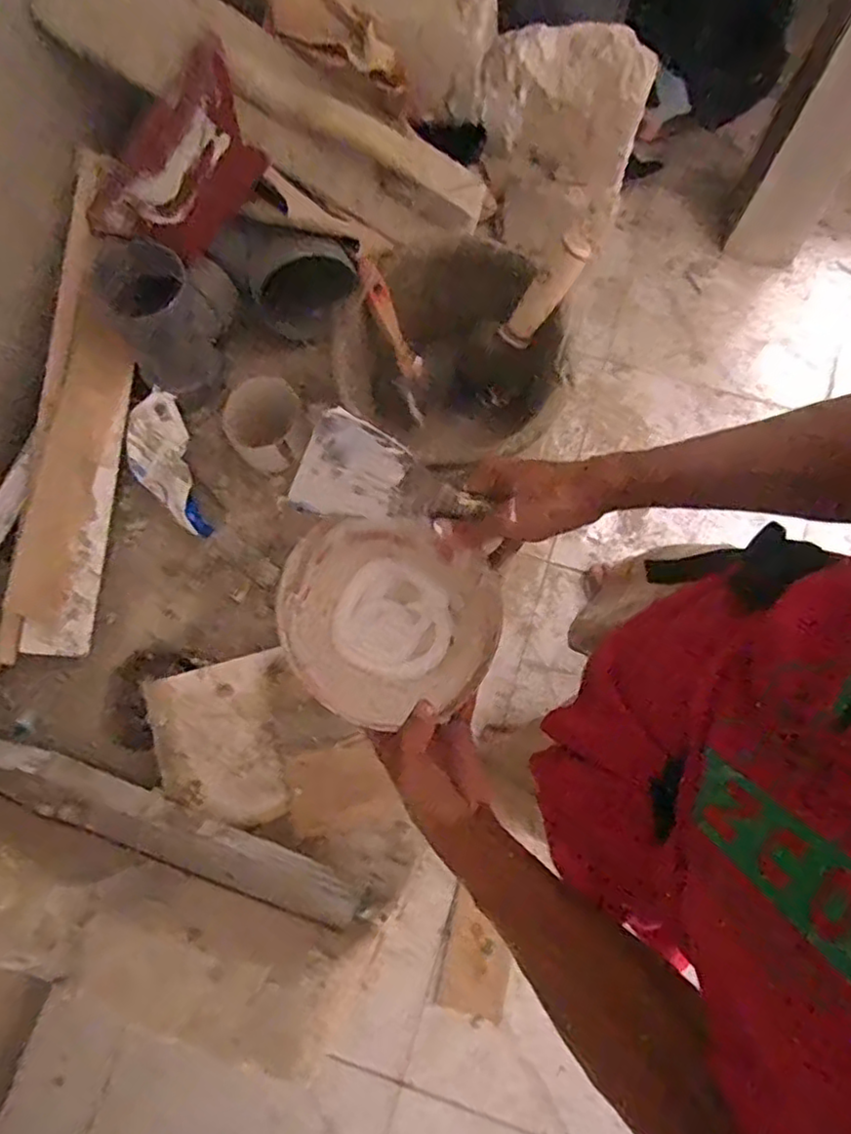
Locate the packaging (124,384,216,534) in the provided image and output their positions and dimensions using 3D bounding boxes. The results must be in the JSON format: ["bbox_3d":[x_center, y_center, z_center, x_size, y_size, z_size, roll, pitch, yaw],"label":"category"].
[{"bbox_3d":[-0.298,-0.115,0.747,0.063,0.034,0.168,-16,78,-3],"label":"packaging"}]

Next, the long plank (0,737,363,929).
[{"bbox_3d":[-0.295,0.246,0.649,0.493,0.047,0.058,19,79,5],"label":"long plank"}]

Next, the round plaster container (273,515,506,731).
[{"bbox_3d":[-0.036,0.047,0.594,0.188,0.051,0.171,44,80,10],"label":"round plaster container"}]

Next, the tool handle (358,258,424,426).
[{"bbox_3d":[-0.033,-0.243,0.661,0.030,0.135,0.009,-31,42,-7],"label":"tool handle"}]

